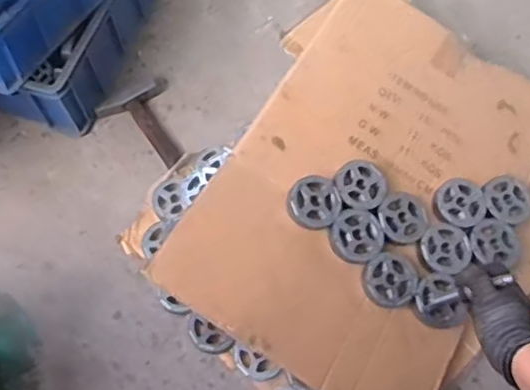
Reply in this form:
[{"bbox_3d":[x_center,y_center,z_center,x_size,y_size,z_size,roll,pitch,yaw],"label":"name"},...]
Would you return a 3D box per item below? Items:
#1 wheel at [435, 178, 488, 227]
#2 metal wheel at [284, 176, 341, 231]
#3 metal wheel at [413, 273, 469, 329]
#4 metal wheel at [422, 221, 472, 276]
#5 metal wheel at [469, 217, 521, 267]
[{"bbox_3d":[0.304,0.011,0.942,0.077,0.015,0.076,-1,64,2],"label":"wheel"},{"bbox_3d":[0.072,0.011,0.897,0.080,0.012,0.080,3,76,-12],"label":"metal wheel"},{"bbox_3d":[0.255,0.156,0.890,0.078,0.015,0.078,2,79,-10],"label":"metal wheel"},{"bbox_3d":[0.273,0.081,0.914,0.074,0.013,0.074,-1,64,2],"label":"metal wheel"},{"bbox_3d":[0.351,0.070,0.932,0.077,0.020,0.074,-1,64,2],"label":"metal wheel"}]

